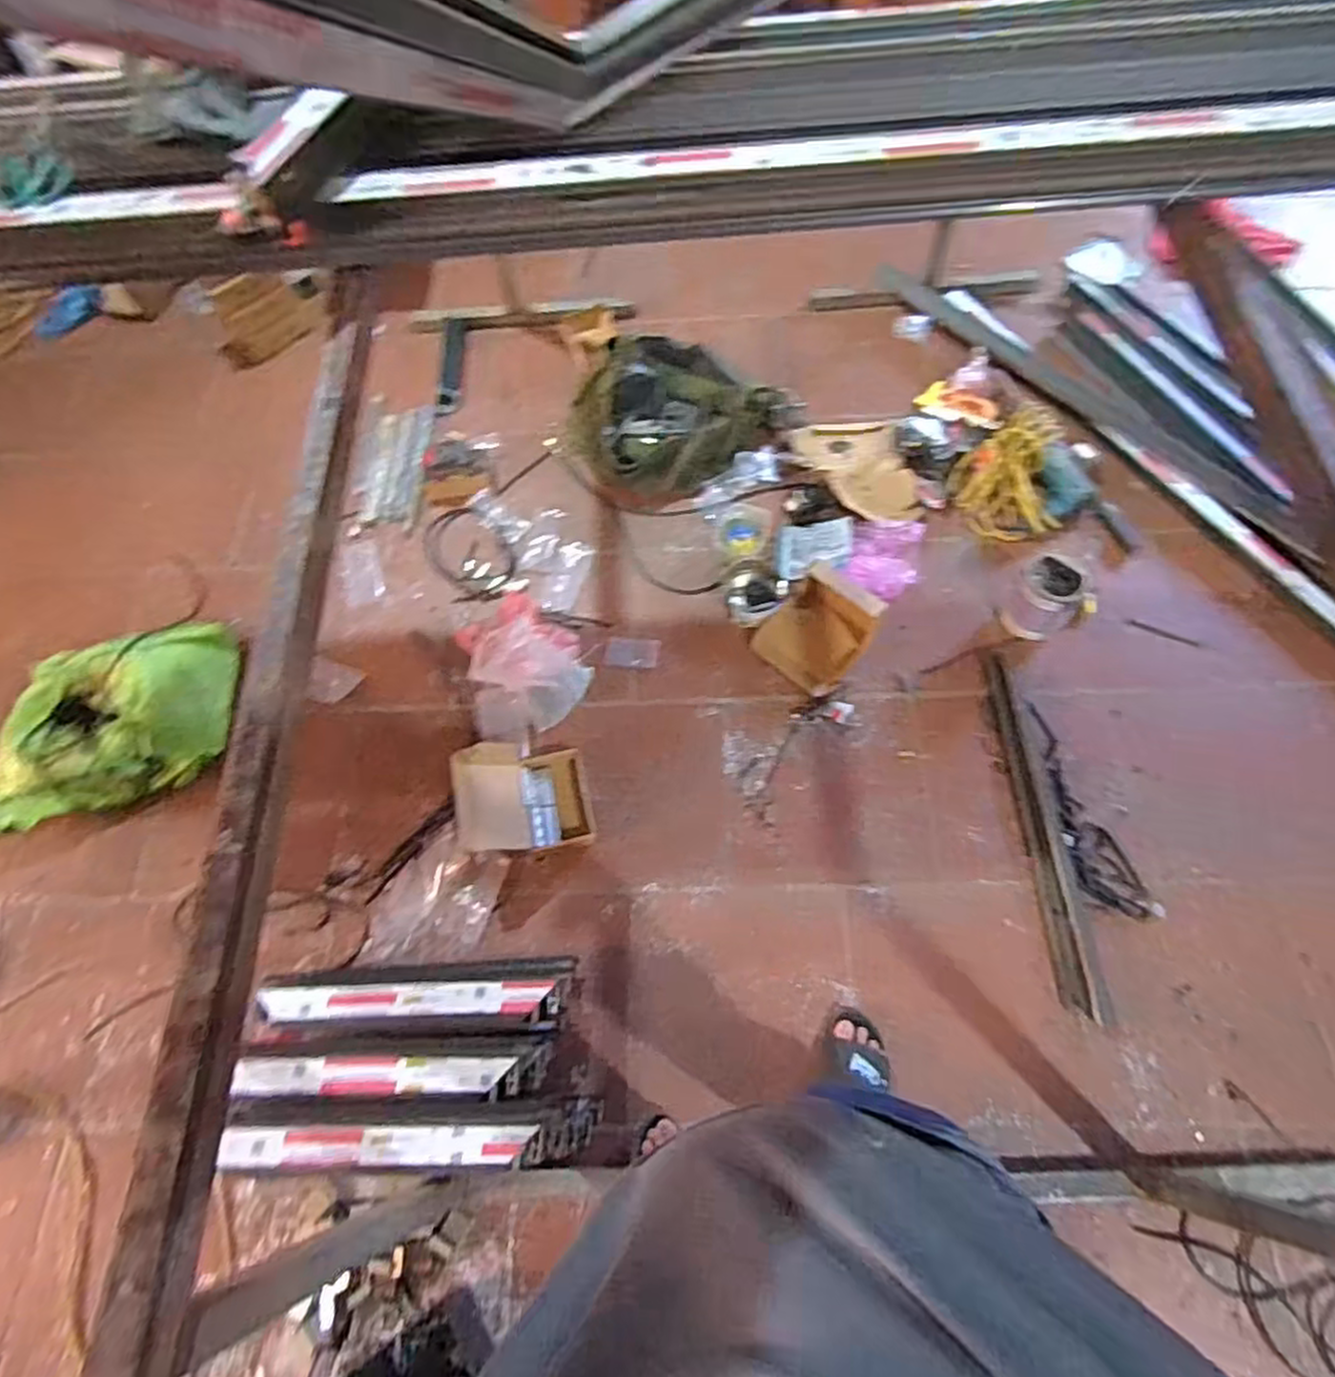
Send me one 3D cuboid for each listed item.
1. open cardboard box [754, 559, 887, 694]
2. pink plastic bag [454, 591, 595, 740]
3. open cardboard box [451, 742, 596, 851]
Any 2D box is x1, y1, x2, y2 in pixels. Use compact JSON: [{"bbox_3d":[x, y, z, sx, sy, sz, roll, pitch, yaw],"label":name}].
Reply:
[{"bbox_3d":[0.335,-0.130,1.652,0.199,0.065,0.244,38,71,19],"label":"open cardboard box"},{"bbox_3d":[-0.314,-0.097,1.587,0.249,0.171,0.345,-18,64,-6],"label":"pink plastic bag"},{"bbox_3d":[-0.274,0.208,1.477,0.239,0.114,0.212,-6,64,0],"label":"open cardboard box"}]

